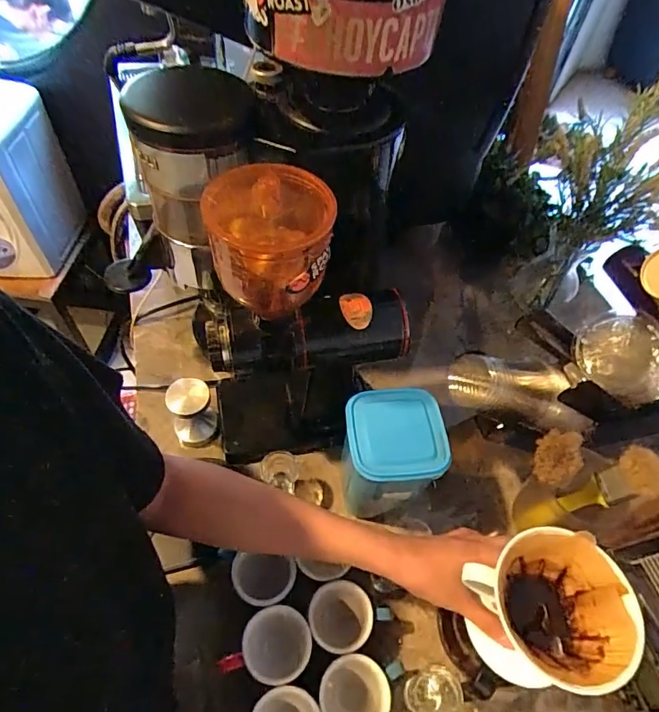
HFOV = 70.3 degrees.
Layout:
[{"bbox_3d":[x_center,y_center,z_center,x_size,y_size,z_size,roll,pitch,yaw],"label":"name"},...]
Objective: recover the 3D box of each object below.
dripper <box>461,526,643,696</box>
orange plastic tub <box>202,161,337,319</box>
[{"bbox_3d":[0.183,0.217,0.403,0.105,0.092,0.110,3,54,-4],"label":"dripper"},{"bbox_3d":[-0.047,-0.095,0.398,0.102,0.091,0.108,3,54,-4],"label":"orange plastic tub"}]

